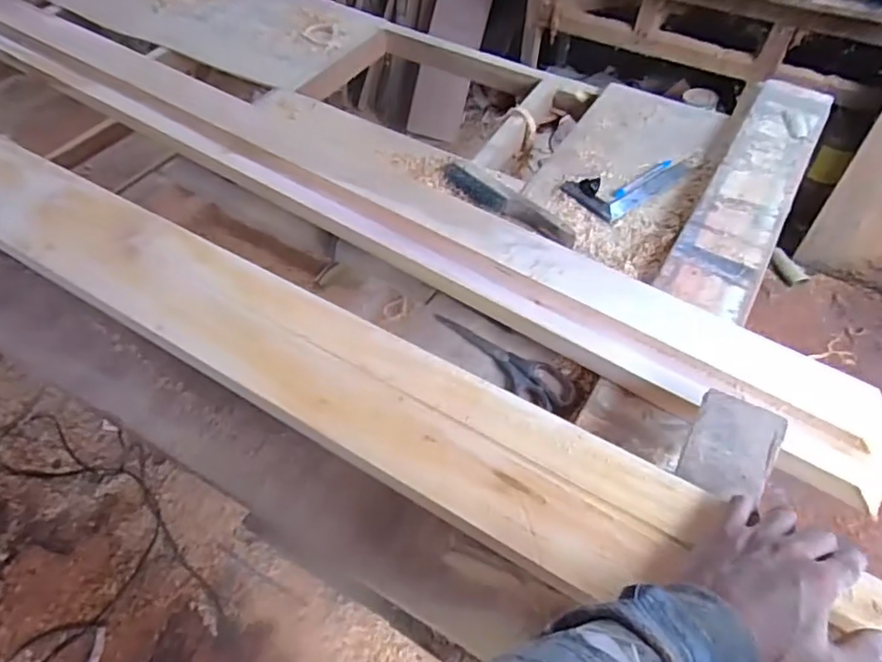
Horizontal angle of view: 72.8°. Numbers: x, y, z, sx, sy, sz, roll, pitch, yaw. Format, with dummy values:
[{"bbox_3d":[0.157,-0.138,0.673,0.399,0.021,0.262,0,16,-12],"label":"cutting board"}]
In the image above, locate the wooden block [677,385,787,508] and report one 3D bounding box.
[{"bbox_3d":[0.267,0.107,0.547,0.072,0.019,0.101,26,56,18],"label":"wooden block"}]

